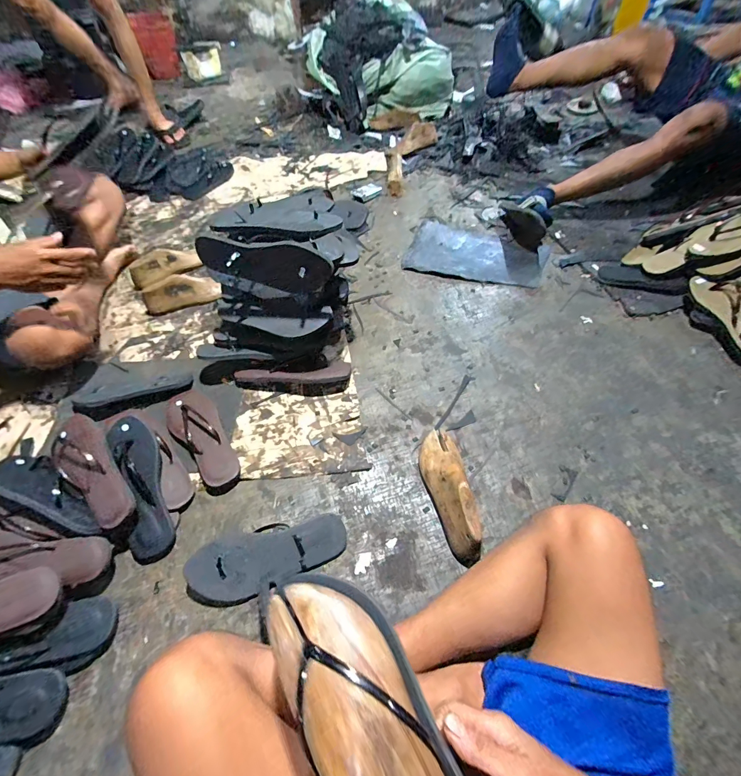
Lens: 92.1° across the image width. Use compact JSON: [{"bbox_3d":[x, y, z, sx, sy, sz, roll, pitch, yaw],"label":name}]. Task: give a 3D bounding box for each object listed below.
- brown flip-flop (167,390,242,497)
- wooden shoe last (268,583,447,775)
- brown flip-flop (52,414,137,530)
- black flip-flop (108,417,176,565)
[{"bbox_3d":[-0.353,0.097,0.746,0.099,0.053,0.266,-32,61,-19],"label":"brown flip-flop"},{"bbox_3d":[-0.003,0.242,0.252,0.084,0.074,0.222,-30,49,-18],"label":"wooden shoe last"},{"bbox_3d":[-0.508,0.135,0.647,0.082,0.052,0.254,-38,62,-20],"label":"brown flip-flop"},{"bbox_3d":[-0.421,0.179,0.660,0.070,0.057,0.268,-17,80,-10],"label":"black flip-flop"}]

